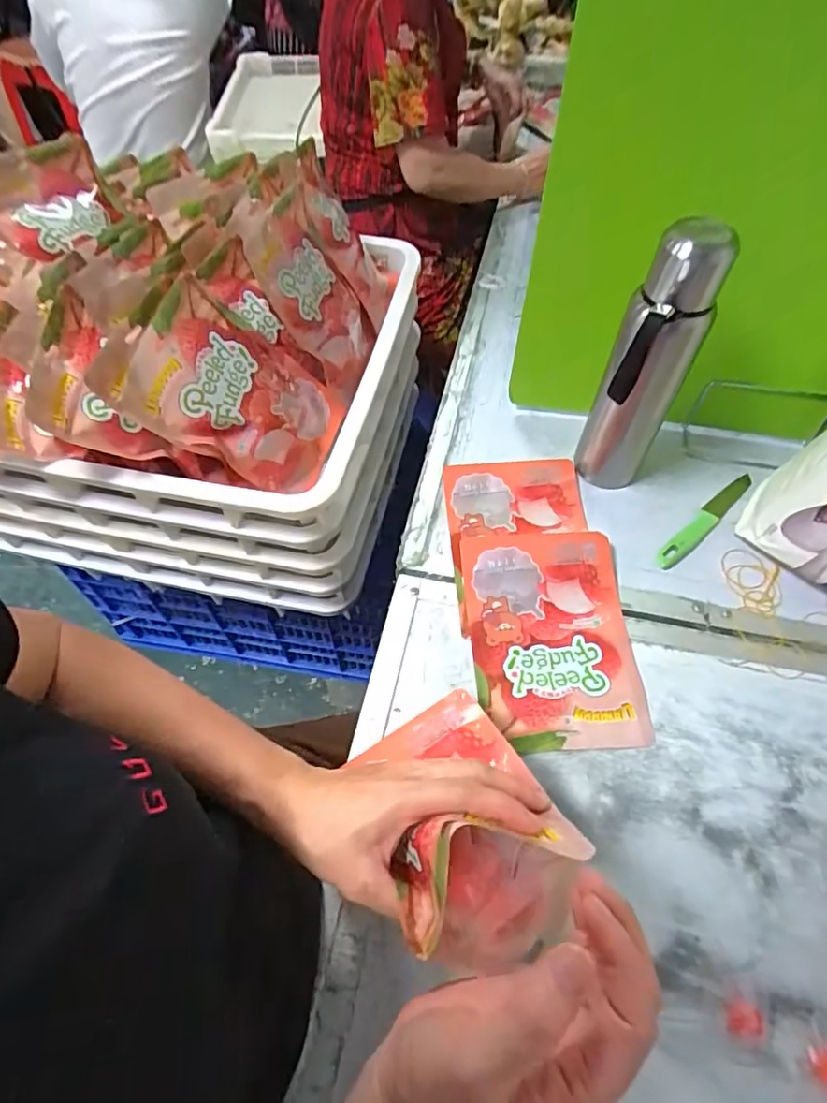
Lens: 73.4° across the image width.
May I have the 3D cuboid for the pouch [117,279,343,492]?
[{"bbox_3d":[-0.173,-0.155,0.582,0.028,0.214,0.146,1,64,45],"label":"pouch"}]

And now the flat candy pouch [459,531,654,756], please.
[{"bbox_3d":[0.136,0.079,0.548,0.157,0.025,0.219,-3,56,-2],"label":"flat candy pouch"}]

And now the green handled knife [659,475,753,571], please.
[{"bbox_3d":[0.335,-0.037,0.634,0.181,0.007,0.023,-37,64,-22],"label":"green handled knife"}]

